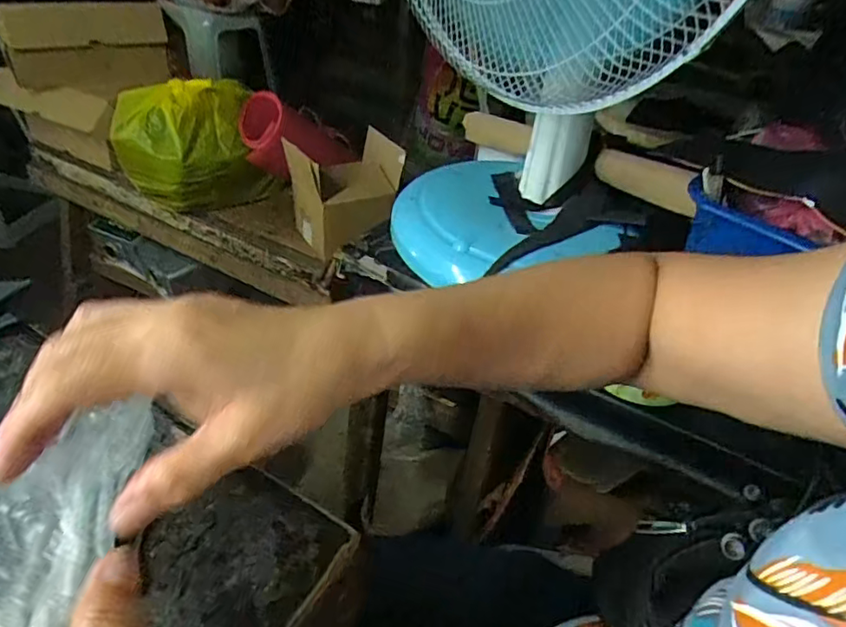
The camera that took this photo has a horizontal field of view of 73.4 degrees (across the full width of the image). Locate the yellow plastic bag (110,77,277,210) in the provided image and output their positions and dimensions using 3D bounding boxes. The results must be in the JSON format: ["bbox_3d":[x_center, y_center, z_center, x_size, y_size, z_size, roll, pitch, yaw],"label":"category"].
[{"bbox_3d":[-0.391,-0.279,0.977,0.235,0.193,0.149,-19,43,-29],"label":"yellow plastic bag"}]

